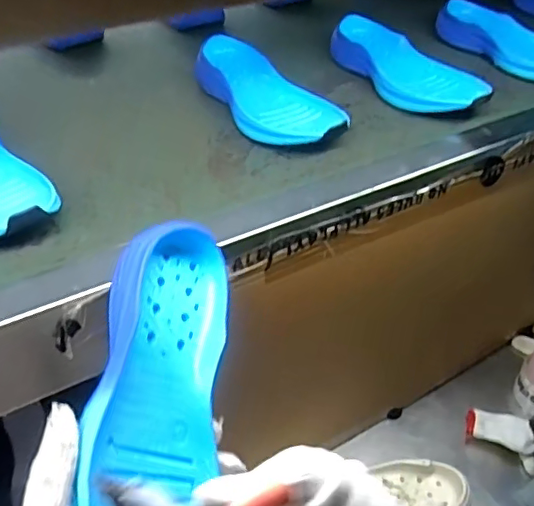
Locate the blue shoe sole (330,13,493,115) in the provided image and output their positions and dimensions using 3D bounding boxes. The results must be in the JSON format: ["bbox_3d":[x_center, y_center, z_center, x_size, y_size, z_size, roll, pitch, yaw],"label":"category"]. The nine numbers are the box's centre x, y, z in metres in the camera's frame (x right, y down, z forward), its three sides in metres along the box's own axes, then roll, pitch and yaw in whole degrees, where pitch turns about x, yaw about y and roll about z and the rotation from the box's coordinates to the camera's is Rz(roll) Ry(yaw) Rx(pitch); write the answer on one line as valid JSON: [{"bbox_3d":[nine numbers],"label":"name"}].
[{"bbox_3d":[0.166,-0.232,0.698,0.094,0.035,0.238,-17,45,-19],"label":"blue shoe sole"}]

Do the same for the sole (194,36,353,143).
[{"bbox_3d":[-0.009,-0.179,0.634,0.083,0.038,0.245,-21,43,-28],"label":"sole"}]

